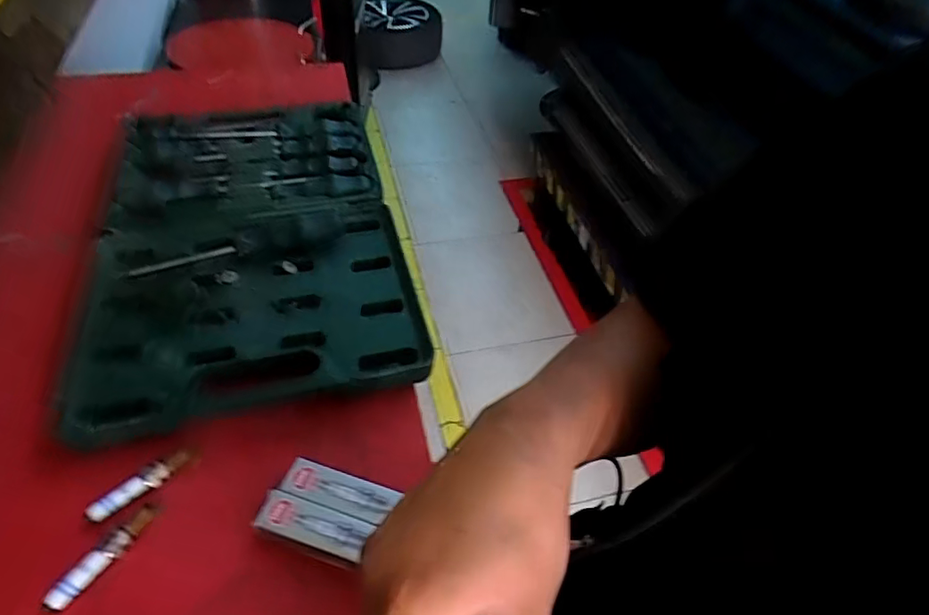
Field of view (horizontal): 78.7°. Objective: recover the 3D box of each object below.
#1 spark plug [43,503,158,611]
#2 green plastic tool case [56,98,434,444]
[{"bbox_3d":[-0.216,0.149,0.340,0.013,0.013,0.068,27,50,21],"label":"spark plug"},{"bbox_3d":[-0.203,-0.071,0.535,0.267,0.040,0.411,-9,47,-12],"label":"green plastic tool case"}]

